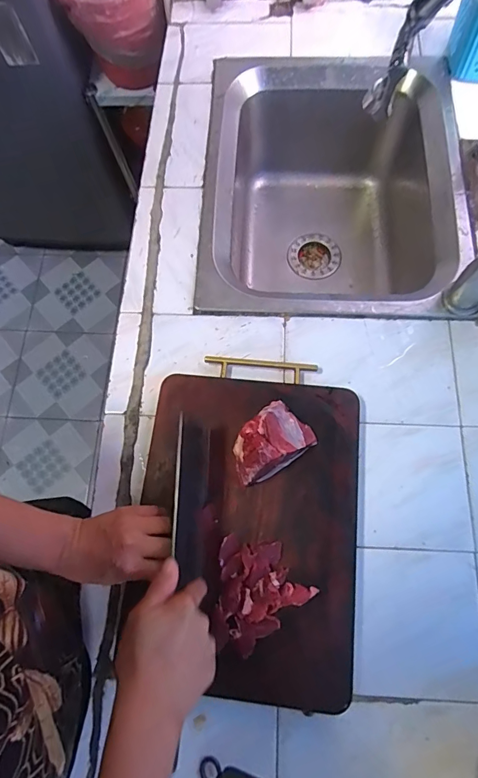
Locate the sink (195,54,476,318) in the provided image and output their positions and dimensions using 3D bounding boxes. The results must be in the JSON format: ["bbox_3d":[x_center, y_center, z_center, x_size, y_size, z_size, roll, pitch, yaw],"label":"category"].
[{"bbox_3d":[0.148,-0.300,0.747,0.389,0.229,0.472,2,73,2],"label":"sink"}]

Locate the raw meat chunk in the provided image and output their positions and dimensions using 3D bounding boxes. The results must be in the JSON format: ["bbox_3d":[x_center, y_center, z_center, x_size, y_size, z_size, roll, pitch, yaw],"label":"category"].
[{"bbox_3d":[0.035,0.063,0.488,0.097,0.048,0.065,-38,75,-10],"label":"raw meat chunk"}]

